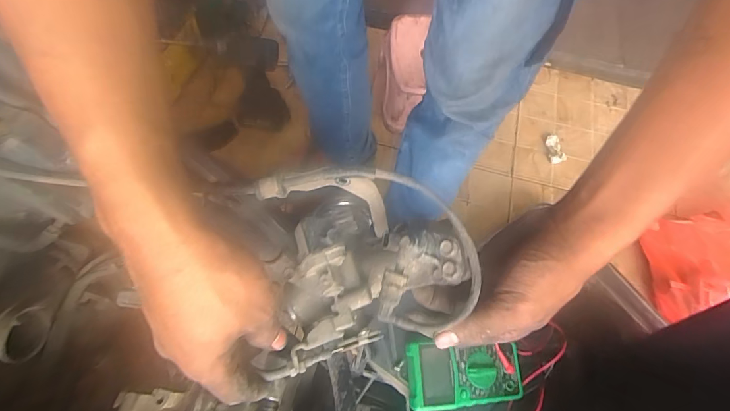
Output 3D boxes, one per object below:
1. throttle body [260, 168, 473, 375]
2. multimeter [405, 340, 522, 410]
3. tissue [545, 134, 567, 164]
[{"bbox_3d":[-0.006,0.042,0.281,0.141,0.102,0.113,-12,66,-10],"label":"throttle body"},{"bbox_3d":[0.121,0.202,0.461,0.137,0.025,0.070,-1,64,-4],"label":"multimeter"},{"bbox_3d":[0.485,-0.145,0.984,0.034,0.026,0.081,-4,64,-6],"label":"tissue"}]

